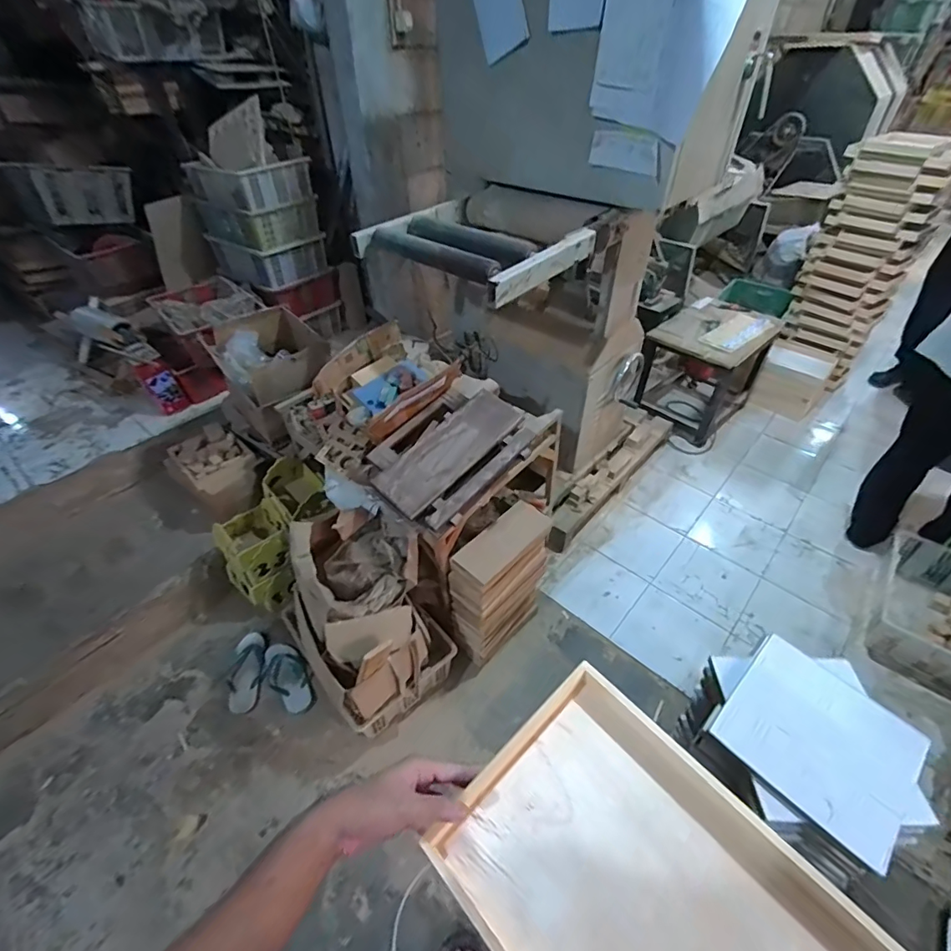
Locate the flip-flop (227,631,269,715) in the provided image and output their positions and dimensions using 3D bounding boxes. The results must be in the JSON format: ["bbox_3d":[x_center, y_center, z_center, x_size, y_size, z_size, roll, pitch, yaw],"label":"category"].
[{"bbox_3d":[-0.724,0.622,1.487,0.105,0.037,0.248,-6,44,-4],"label":"flip-flop"}]

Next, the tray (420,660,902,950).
[{"bbox_3d":[0.170,0.384,0.395,0.247,0.039,0.379,-33,52,-29],"label":"tray"}]

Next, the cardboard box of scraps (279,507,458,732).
[{"bbox_3d":[-0.320,0.385,1.311,0.349,0.548,0.412,-34,52,-29],"label":"cardboard box of scraps"}]

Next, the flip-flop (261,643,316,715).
[{"bbox_3d":[-0.583,0.634,1.468,0.246,0.036,0.116,32,53,30],"label":"flip-flop"}]

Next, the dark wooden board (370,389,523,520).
[{"bbox_3d":[-0.070,-0.067,1.186,0.386,0.028,0.157,-41,64,-16],"label":"dark wooden board"}]

